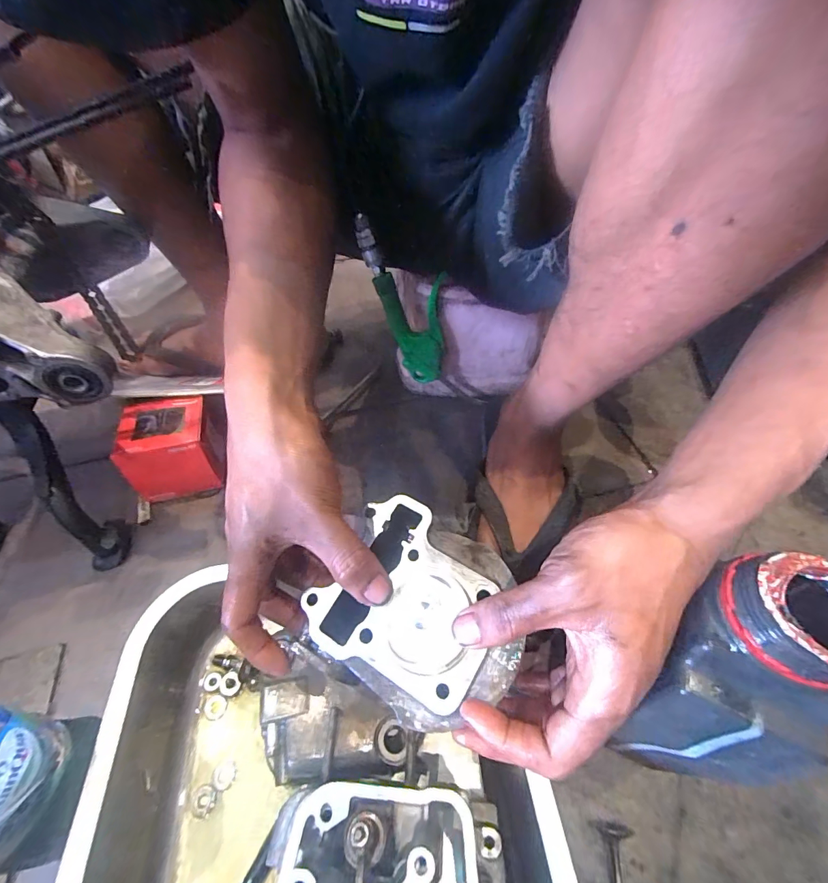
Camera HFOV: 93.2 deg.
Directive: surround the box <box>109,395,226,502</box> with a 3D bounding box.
[{"bbox_3d":[-0.253,-0.001,0.419,0.088,0.067,0.089,-11,50,-11],"label":"box"}]

